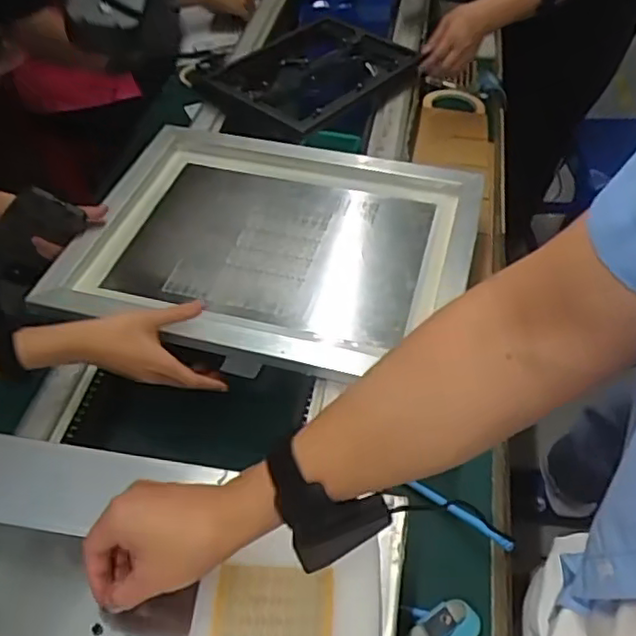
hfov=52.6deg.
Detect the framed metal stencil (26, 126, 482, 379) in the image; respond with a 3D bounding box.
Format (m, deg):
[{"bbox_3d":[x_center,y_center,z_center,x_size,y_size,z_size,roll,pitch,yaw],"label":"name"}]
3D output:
[{"bbox_3d":[-0.048,-0.097,0.787,0.466,0.045,0.356,10,48,9],"label":"framed metal stencil"}]

